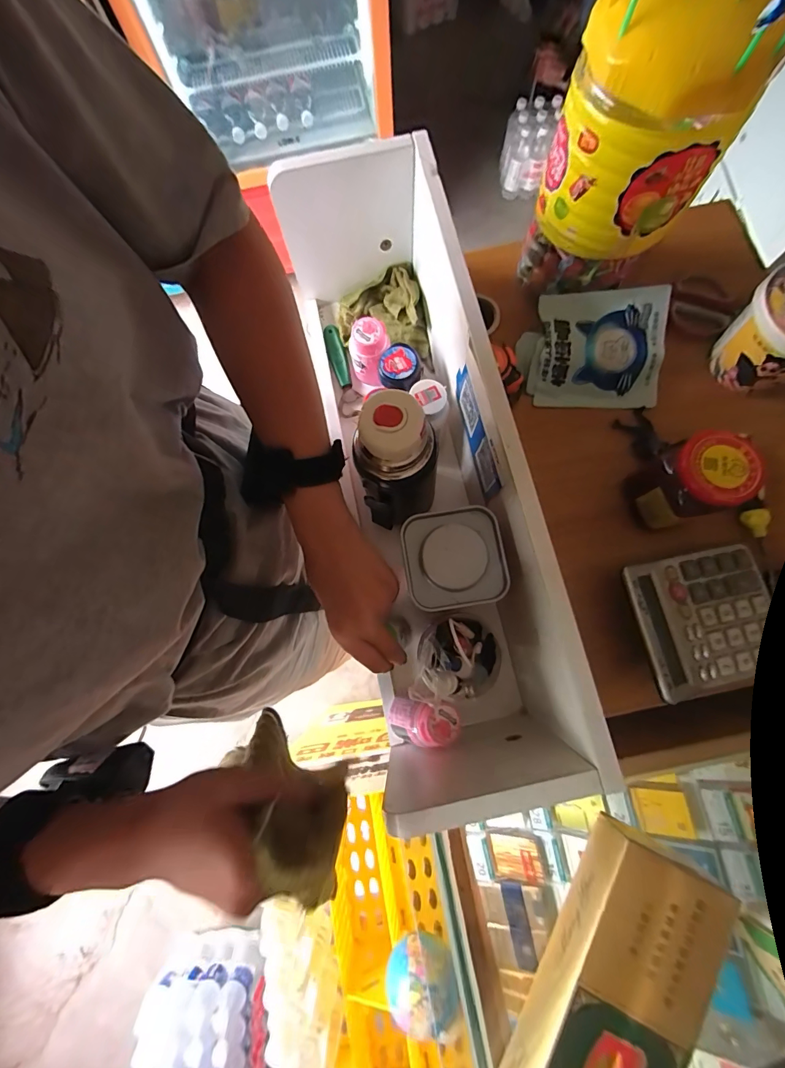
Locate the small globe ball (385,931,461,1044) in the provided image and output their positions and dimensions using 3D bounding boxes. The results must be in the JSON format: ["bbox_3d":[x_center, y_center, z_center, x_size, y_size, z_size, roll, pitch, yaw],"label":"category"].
[{"bbox_3d":[0.041,0.615,0.536,0.096,0.083,0.088,-2,79,1],"label":"small globe ball"}]

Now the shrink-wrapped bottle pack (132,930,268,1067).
[{"bbox_3d":[-0.470,1.287,0.992,0.266,0.227,0.372,-1,79,1],"label":"shrink-wrapped bottle pack"}]

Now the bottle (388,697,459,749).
[{"bbox_3d":[0.025,0.186,0.399,0.034,0.082,0.046,-8,77,-34],"label":"bottle"}]

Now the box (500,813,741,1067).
[{"bbox_3d":[0.149,0.374,0.299,0.099,0.050,0.287,26,81,6],"label":"box"}]

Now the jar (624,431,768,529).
[{"bbox_3d":[0.290,-0.050,0.391,0.063,0.090,0.066,0,79,1],"label":"jar"}]

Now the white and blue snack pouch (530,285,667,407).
[{"bbox_3d":[0.238,-0.213,0.466,0.143,0.018,0.125,1,108,4],"label":"white and blue snack pouch"}]

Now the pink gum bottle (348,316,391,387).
[{"bbox_3d":[-0.028,-0.221,0.492,0.048,0.078,0.043,17,80,5],"label":"pink gum bottle"}]

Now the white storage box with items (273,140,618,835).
[{"bbox_3d":[0.020,-0.083,0.418,0.165,0.200,0.600,-12,79,-1],"label":"white storage box with items"}]

